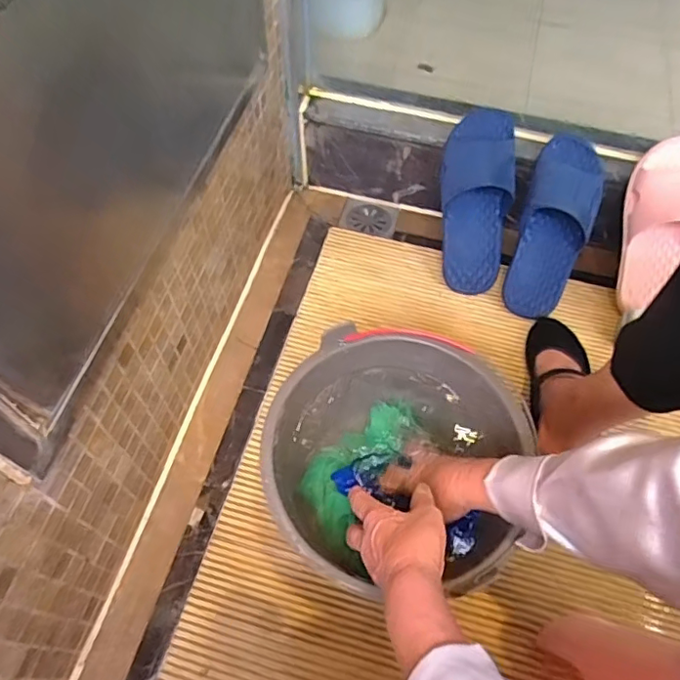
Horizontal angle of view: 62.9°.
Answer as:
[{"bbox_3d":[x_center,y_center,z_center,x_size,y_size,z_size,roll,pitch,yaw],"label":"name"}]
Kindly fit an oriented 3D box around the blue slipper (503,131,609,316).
[{"bbox_3d":[0.329,-0.173,0.860,0.104,0.272,0.078,14,17,8],"label":"blue slipper"}]

